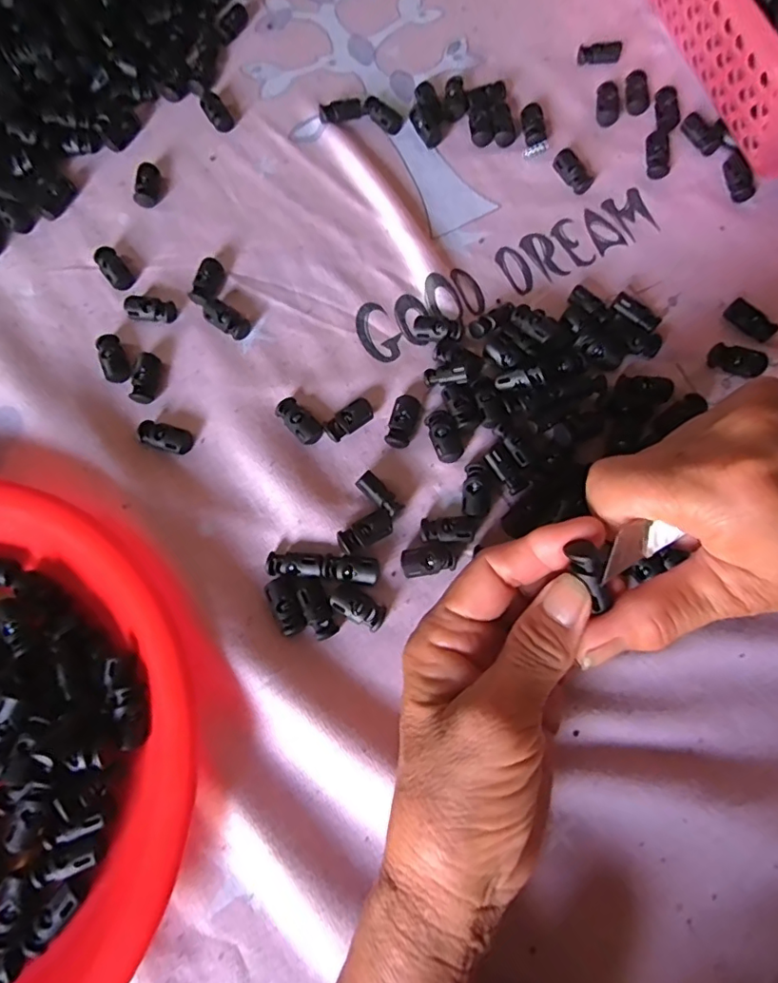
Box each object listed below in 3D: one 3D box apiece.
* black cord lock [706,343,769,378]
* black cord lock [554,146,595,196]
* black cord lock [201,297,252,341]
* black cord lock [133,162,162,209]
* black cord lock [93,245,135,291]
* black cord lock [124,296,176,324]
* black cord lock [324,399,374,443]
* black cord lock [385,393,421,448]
[{"bbox_3d":[0.189,-0.071,0.289,0.029,0.008,0.013,18,75,5],"label":"black cord lock"},{"bbox_3d":[0.116,-0.201,0.333,0.015,0.010,0.029,-34,77,-9],"label":"black cord lock"},{"bbox_3d":[-0.094,-0.100,0.308,0.030,0.008,0.014,32,77,9],"label":"black cord lock"},{"bbox_3d":[-0.155,-0.196,0.341,0.014,0.008,0.029,3,74,1],"label":"black cord lock"},{"bbox_3d":[-0.165,-0.134,0.320,0.014,0.007,0.029,-37,77,-9],"label":"black cord lock"},{"bbox_3d":[-0.139,-0.107,0.311,0.028,0.008,0.015,6,74,2],"label":"black cord lock"},{"bbox_3d":[-0.022,-0.039,0.288,0.027,0.007,0.014,-33,77,-9],"label":"black cord lock"},{"bbox_3d":[0.008,-0.038,0.287,0.014,0.006,0.028,18,75,5],"label":"black cord lock"}]

